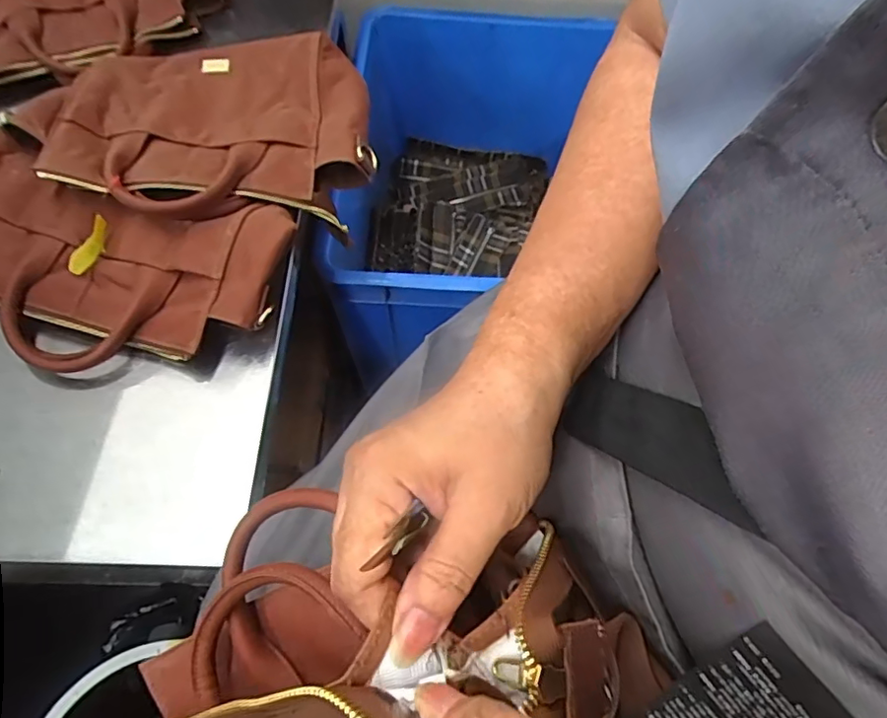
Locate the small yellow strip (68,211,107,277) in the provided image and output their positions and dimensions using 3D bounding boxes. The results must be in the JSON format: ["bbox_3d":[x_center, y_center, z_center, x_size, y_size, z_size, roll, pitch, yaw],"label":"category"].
[{"bbox_3d":[-0.298,-0.096,0.470,0.015,0.015,0.051,21,67,10],"label":"small yellow strip"}]

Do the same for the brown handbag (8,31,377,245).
[{"bbox_3d":[-0.216,-0.222,0.525,0.288,0.058,0.236,-5,65,-2],"label":"brown handbag"}]

